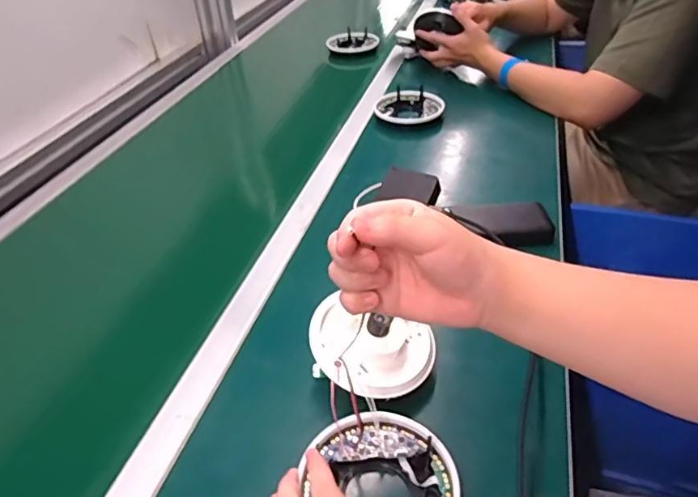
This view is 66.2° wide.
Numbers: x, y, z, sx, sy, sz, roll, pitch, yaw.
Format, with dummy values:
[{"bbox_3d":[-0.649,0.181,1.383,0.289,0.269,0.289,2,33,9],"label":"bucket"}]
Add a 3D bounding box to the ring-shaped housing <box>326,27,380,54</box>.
[{"bbox_3d":[0.006,-0.530,1.367,0.127,0.026,0.116,-3,39,3],"label":"ring-shaped housing"}]

